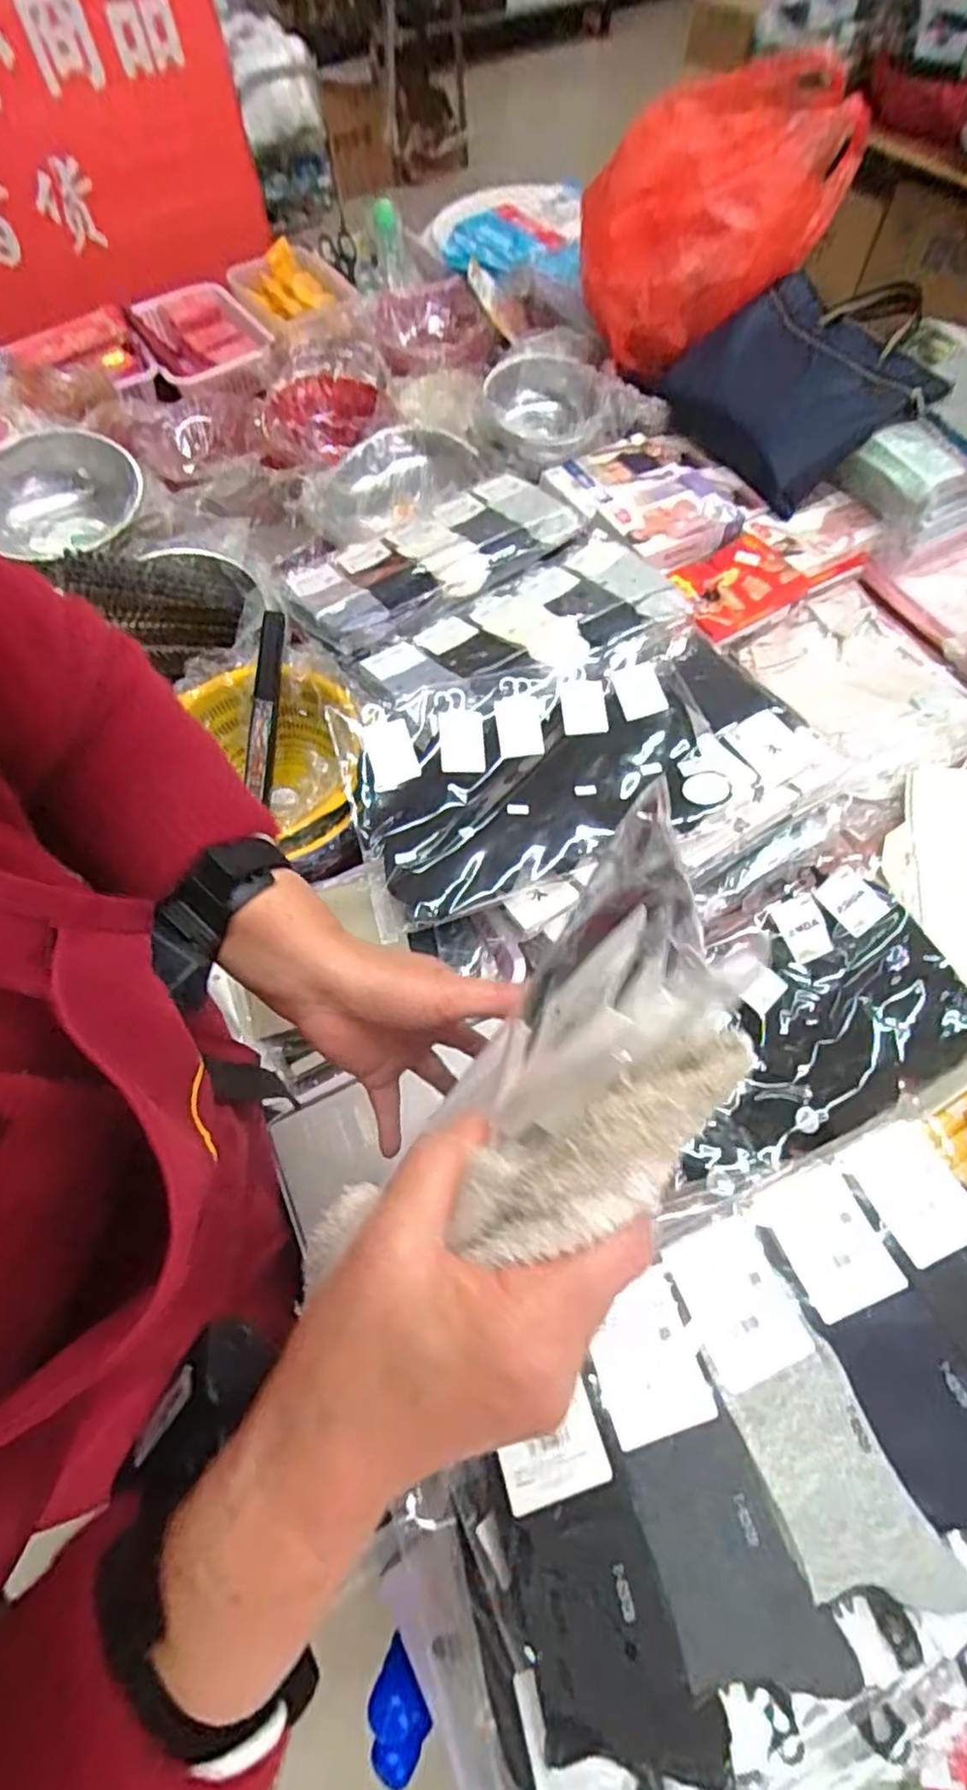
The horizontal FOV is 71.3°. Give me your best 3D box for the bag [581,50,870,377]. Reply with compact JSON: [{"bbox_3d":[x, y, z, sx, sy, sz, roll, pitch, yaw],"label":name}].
[{"bbox_3d":[0.332,-0.978,0.997,0.366,0.299,0.231,7,64,6],"label":"bag"}]

